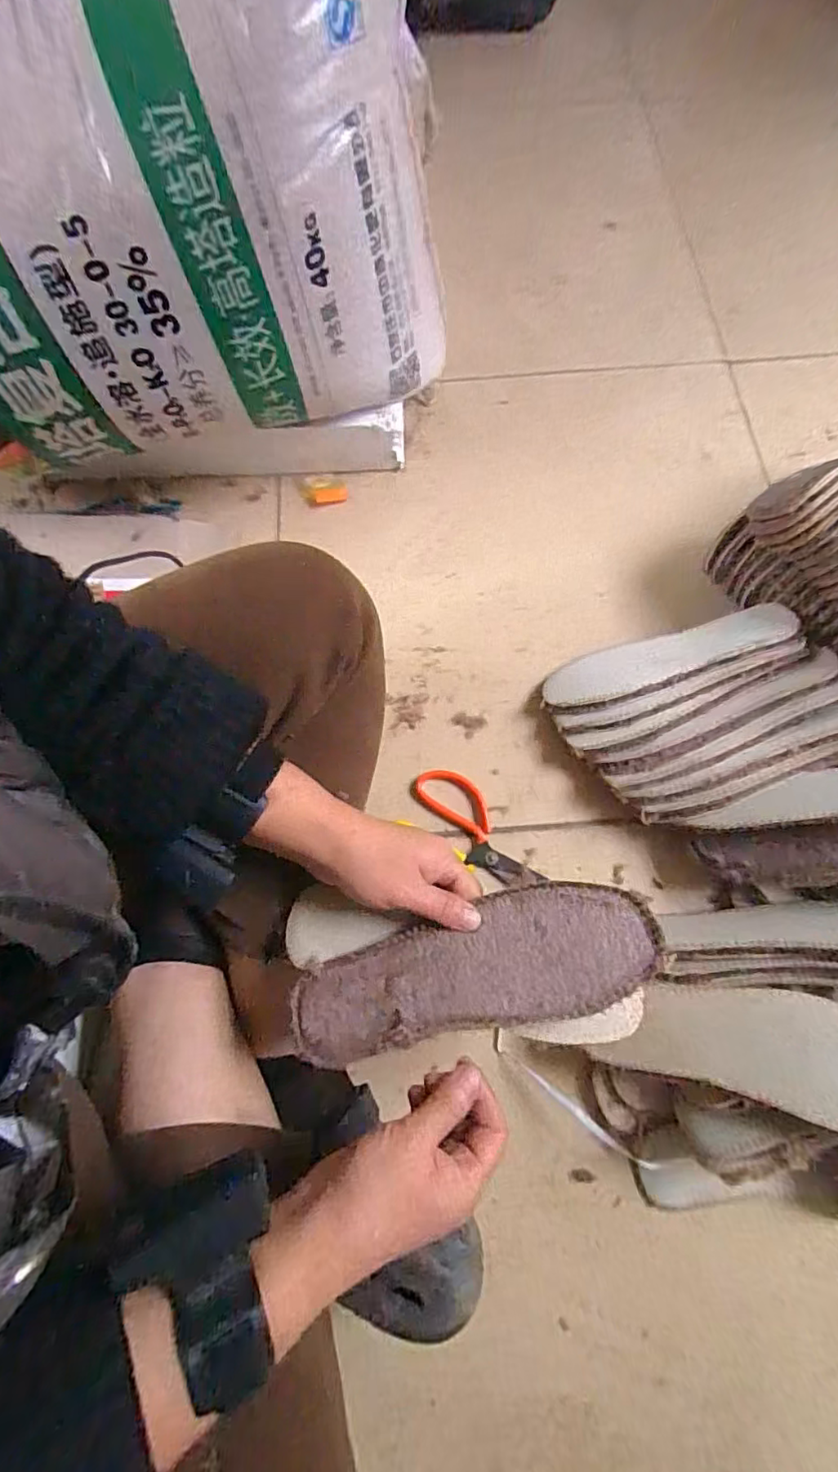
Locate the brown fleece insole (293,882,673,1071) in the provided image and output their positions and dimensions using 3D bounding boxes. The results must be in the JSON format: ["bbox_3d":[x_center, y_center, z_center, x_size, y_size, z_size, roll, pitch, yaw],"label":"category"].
[{"bbox_3d":[0.036,0.151,0.372,0.236,0.013,0.078,-15,71,0],"label":"brown fleece insole"}]

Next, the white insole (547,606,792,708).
[{"bbox_3d":[0.245,-0.083,0.583,0.238,0.012,0.075,-18,37,10],"label":"white insole"}]

